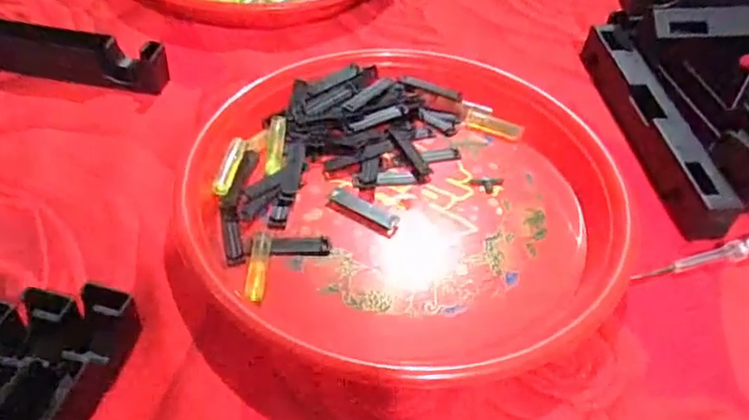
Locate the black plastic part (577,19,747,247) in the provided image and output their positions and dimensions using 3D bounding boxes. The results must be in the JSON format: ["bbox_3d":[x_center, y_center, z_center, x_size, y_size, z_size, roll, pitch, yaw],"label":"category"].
[{"bbox_3d":[0.190,-0.062,0.421,0.030,0.029,0.191,-3,49,-6],"label":"black plastic part"}]

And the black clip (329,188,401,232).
[{"bbox_3d":[-0.006,-0.002,0.366,0.044,0.004,0.012,24,51,17],"label":"black clip"}]

